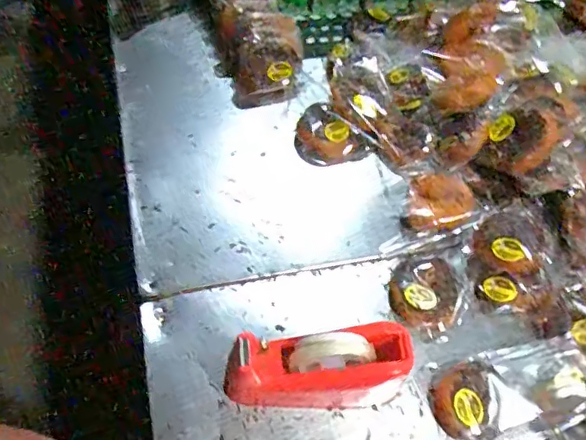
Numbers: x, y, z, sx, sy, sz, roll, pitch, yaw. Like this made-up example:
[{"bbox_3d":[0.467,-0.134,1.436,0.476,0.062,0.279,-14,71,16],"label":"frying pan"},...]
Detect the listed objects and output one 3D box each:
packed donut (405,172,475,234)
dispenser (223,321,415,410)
[{"bbox_3d":[0.213,-0.023,0.805,0.086,0.029,0.092,2,59,-3],"label":"packed donut"},{"bbox_3d":[0.028,0.168,0.631,0.201,0.113,0.069,-1,59,-8],"label":"dispenser"}]

